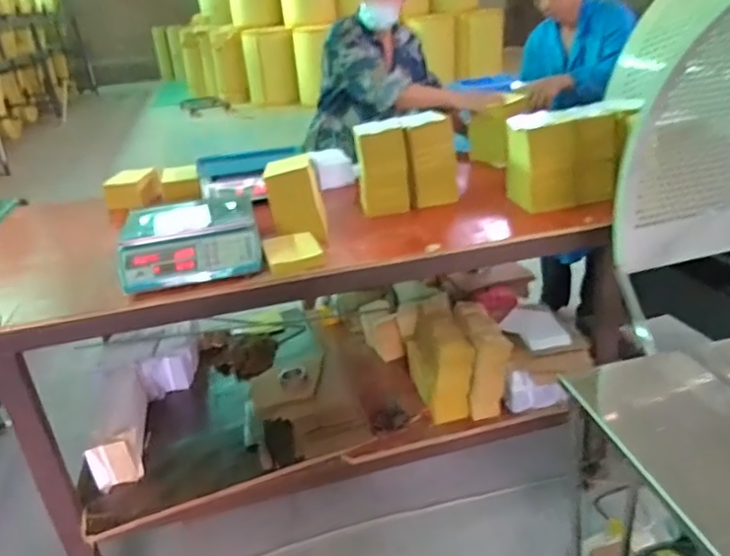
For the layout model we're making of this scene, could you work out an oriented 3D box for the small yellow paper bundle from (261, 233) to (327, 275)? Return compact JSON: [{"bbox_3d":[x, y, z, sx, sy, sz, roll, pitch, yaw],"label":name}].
[{"bbox_3d":[-0.162,-0.058,1.351,0.125,0.035,0.158,-10,26,-9],"label":"small yellow paper bundle"}]

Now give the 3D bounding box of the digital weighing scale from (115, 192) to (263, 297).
[{"bbox_3d":[-0.404,-0.095,1.381,0.294,0.124,0.294,-11,26,-11],"label":"digital weighing scale"}]

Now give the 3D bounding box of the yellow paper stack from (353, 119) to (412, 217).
[{"bbox_3d":[0.046,-0.300,1.603,0.129,0.216,0.143,-6,26,-2],"label":"yellow paper stack"}]

